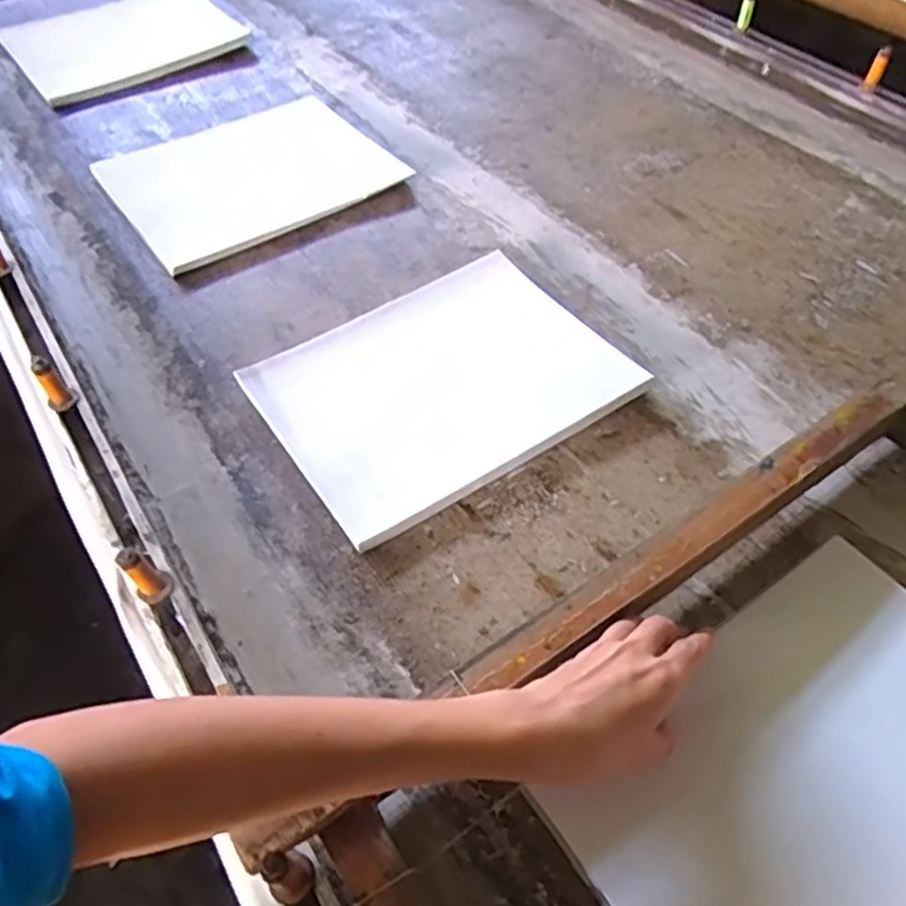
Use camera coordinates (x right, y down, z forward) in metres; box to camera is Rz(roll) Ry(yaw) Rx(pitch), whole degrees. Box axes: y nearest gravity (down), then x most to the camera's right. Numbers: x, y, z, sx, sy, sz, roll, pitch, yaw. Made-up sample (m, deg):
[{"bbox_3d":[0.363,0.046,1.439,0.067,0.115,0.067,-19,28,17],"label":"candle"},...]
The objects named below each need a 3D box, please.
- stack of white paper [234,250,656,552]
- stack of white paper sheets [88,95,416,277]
[{"bbox_3d":[-0.010,-0.059,0.591,0.267,0.020,0.198,-29,57,-20],"label":"stack of white paper"},{"bbox_3d":[-0.219,-0.302,0.777,0.269,0.013,0.225,-31,58,-21],"label":"stack of white paper sheets"}]

